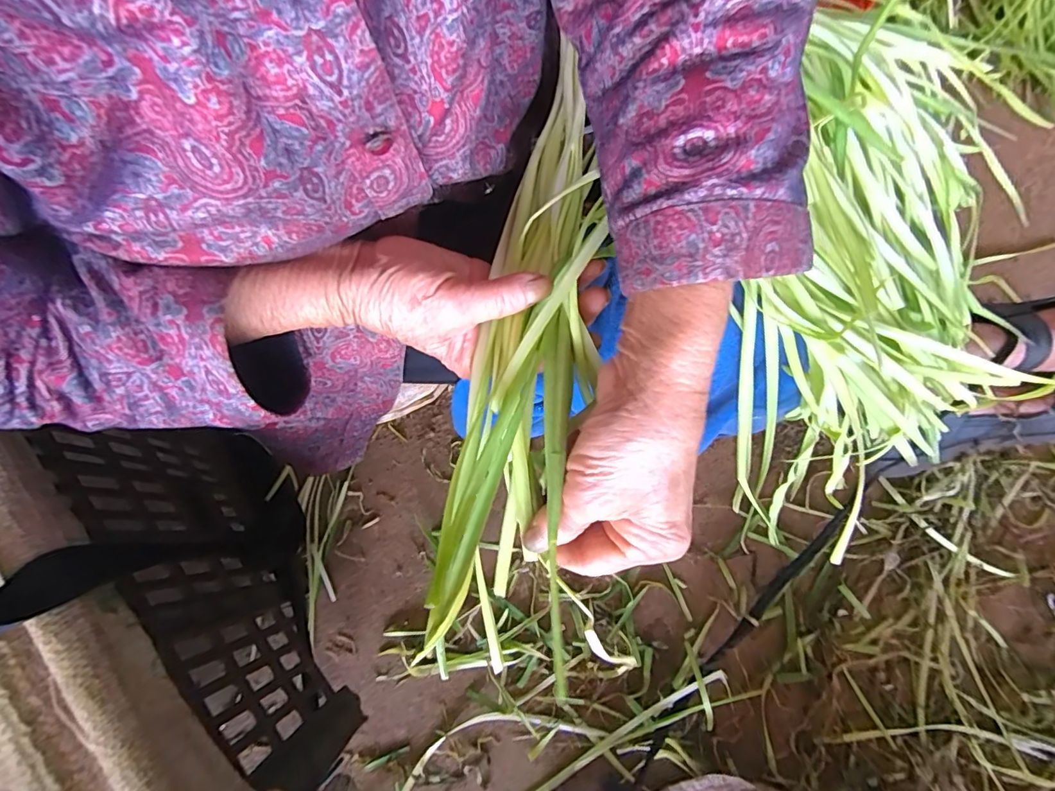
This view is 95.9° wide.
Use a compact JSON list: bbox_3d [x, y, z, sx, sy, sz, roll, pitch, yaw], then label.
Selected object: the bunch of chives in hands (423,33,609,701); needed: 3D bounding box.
[{"bbox_3d":[0.007,-0.043,0.255,0.061,0.052,0.343,8,71,2],"label":"bunch of chives in hands"}]

